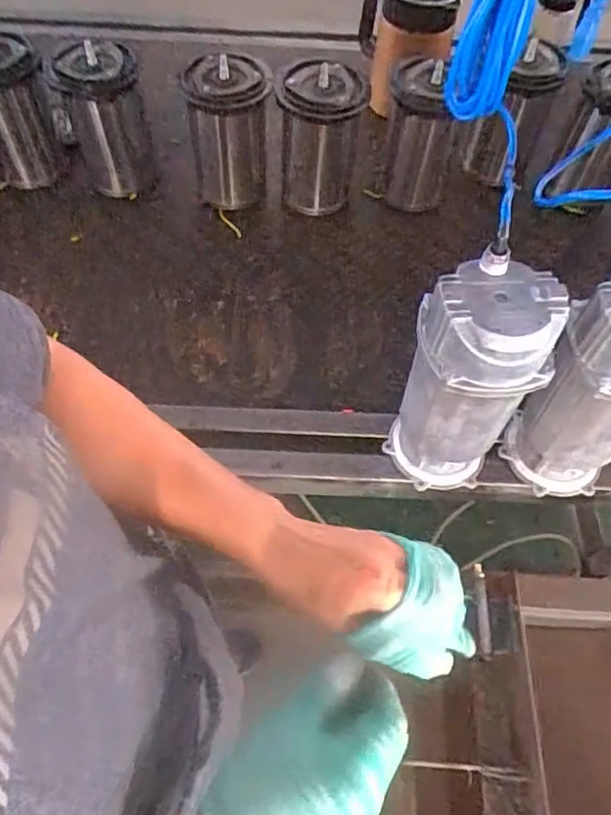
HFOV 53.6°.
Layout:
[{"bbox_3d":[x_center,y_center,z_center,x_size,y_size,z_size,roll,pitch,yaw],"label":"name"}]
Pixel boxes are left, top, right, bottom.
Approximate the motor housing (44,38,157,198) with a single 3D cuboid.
[{"bbox_3d":[-0.328,-0.470,0.998,0.124,0.204,0.124,-18,61,-12],"label":"motor housing"}]

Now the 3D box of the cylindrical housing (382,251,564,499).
[{"bbox_3d":[0.178,-0.021,0.685,0.120,0.291,0.110,-1,59,-3],"label":"cylindrical housing"}]

